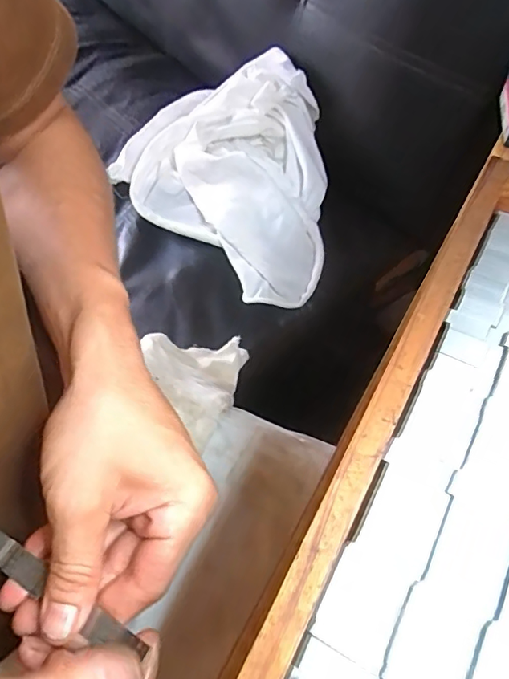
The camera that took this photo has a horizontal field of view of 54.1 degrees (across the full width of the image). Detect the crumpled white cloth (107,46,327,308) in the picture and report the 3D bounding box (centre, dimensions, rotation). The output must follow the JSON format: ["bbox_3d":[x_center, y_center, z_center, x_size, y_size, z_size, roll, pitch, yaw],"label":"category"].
[{"bbox_3d":[-0.018,-0.264,0.778,0.312,0.115,0.436,-32,63,-15],"label":"crumpled white cloth"}]

